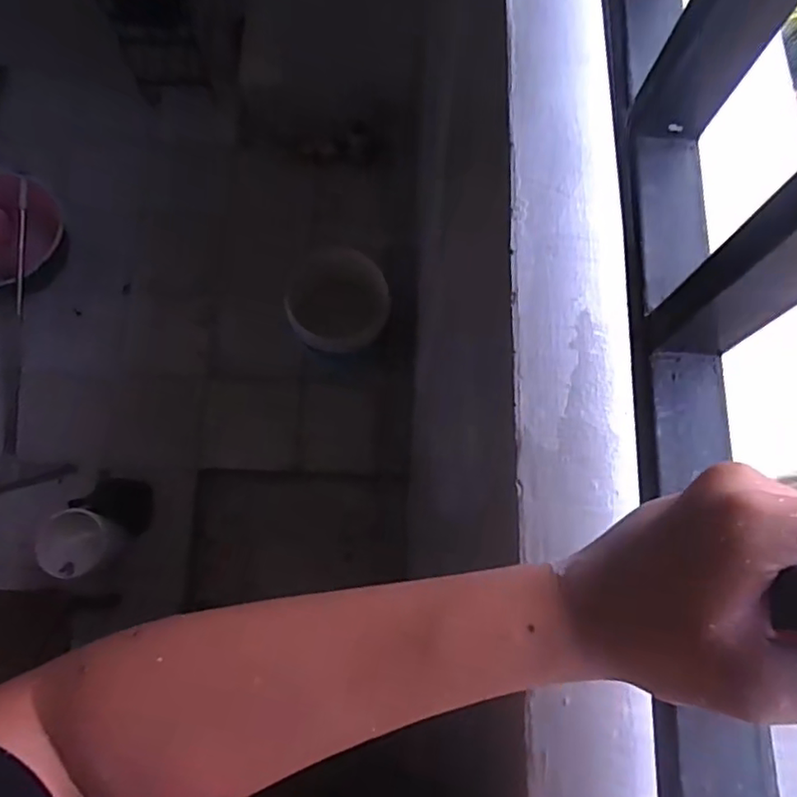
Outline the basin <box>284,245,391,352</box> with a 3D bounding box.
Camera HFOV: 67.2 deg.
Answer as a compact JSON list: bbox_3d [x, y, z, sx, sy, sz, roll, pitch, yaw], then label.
[{"bbox_3d":[-0.193,-0.305,1.832,0.289,0.139,0.301,0,73,-1],"label":"basin"}]

